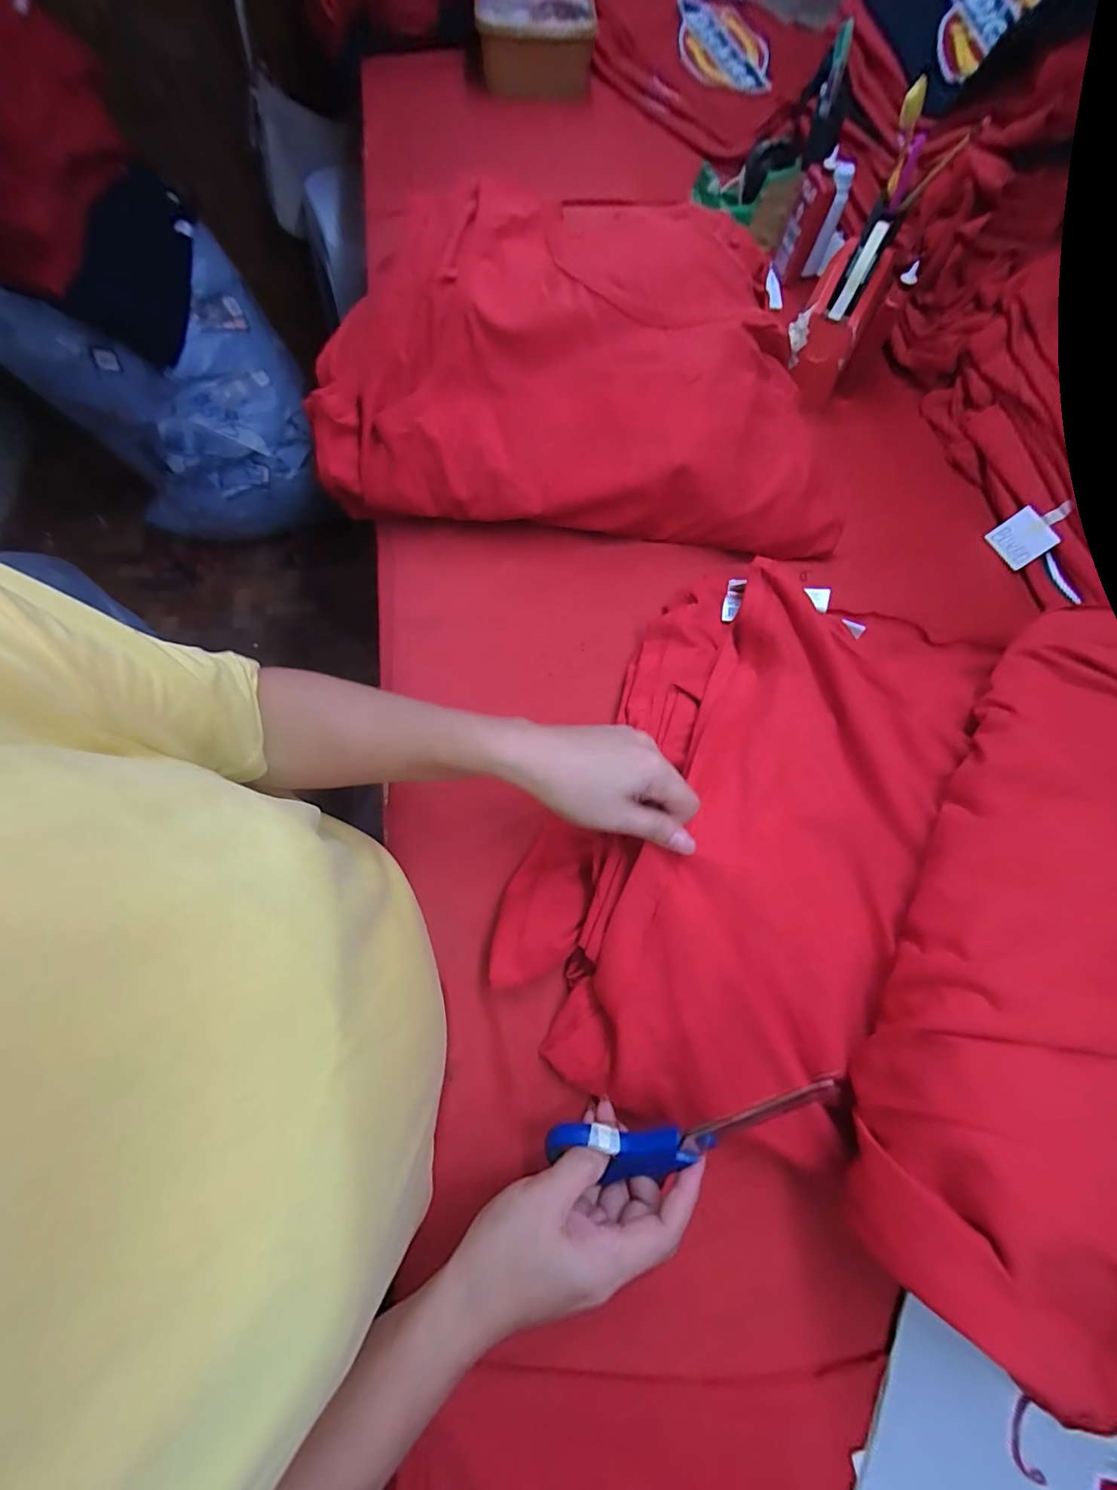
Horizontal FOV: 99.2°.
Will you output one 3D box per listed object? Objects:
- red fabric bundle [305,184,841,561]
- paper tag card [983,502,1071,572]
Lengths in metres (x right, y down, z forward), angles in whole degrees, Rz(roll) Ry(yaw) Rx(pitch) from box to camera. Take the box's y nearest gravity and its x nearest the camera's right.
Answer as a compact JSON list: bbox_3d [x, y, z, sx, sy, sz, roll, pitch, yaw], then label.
[{"bbox_3d":[0.041,-0.369,0.483,0.505,0.144,0.305,7,70,-5],"label":"red fabric bundle"},{"bbox_3d":[0.502,-0.226,0.504,0.007,0.061,0.052,-10,66,-35],"label":"paper tag card"}]

